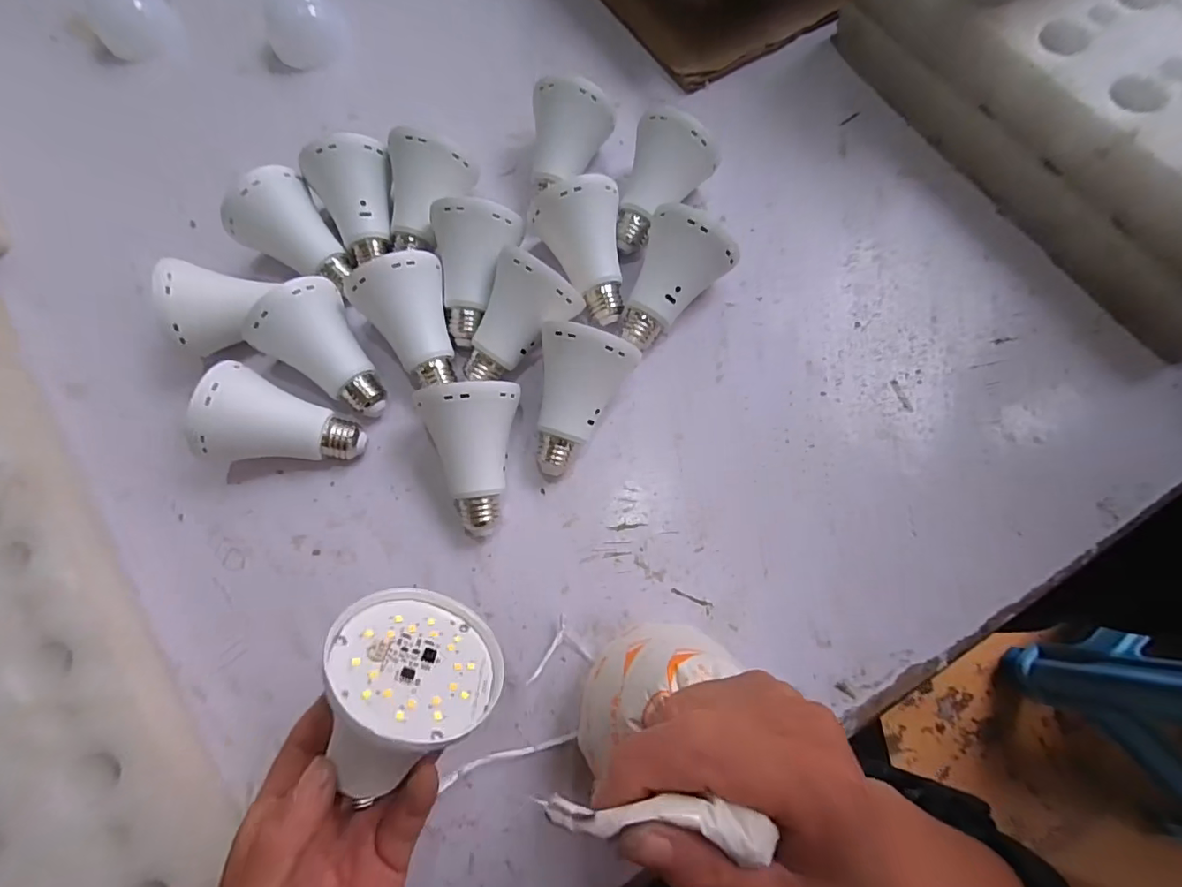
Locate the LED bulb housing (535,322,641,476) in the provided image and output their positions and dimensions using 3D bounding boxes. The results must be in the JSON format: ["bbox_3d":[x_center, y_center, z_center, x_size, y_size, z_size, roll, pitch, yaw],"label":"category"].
[{"bbox_3d":[-0.008,-0.023,0.318,0.059,0.059,0.084,11,75,5],"label":"LED bulb housing"}]

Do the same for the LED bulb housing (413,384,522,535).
[{"bbox_3d":[-0.068,0.011,0.310,0.061,0.059,0.082,-11,74,-2],"label":"LED bulb housing"}]

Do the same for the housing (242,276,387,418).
[{"bbox_3d":[-0.169,-0.060,0.336,0.083,0.059,0.060,39,79,11],"label":"housing"}]

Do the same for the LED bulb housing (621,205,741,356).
[{"bbox_3d":[0.053,-0.104,0.339,0.059,0.059,0.081,28,77,9],"label":"LED bulb housing"}]

